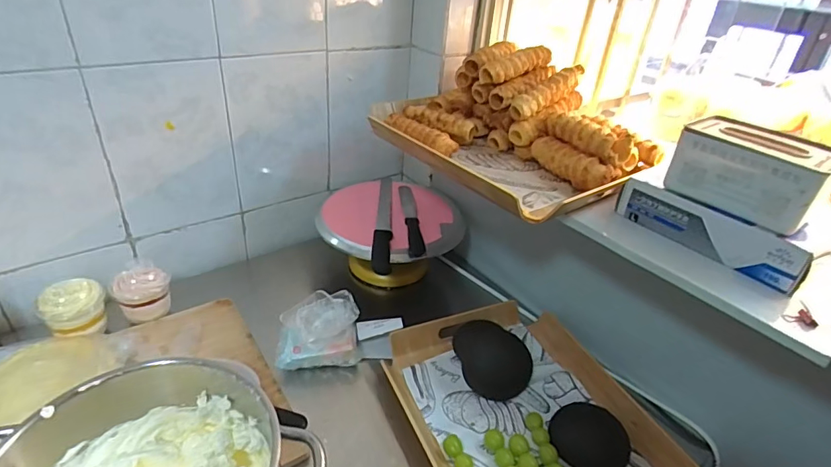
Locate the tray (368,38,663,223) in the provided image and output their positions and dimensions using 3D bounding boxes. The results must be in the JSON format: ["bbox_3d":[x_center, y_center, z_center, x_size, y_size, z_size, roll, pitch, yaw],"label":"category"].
[{"bbox_3d":[0.138,-0.194,0.778,0.287,0.146,0.437,-22,41,-36],"label":"tray"}]

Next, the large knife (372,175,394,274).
[{"bbox_3d":[-0.059,-0.031,0.915,0.033,0.018,0.343,3,32,-3],"label":"large knife"}]

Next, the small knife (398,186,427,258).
[{"bbox_3d":[-0.009,-0.031,0.938,0.031,0.024,0.243,0,33,-8],"label":"small knife"}]

